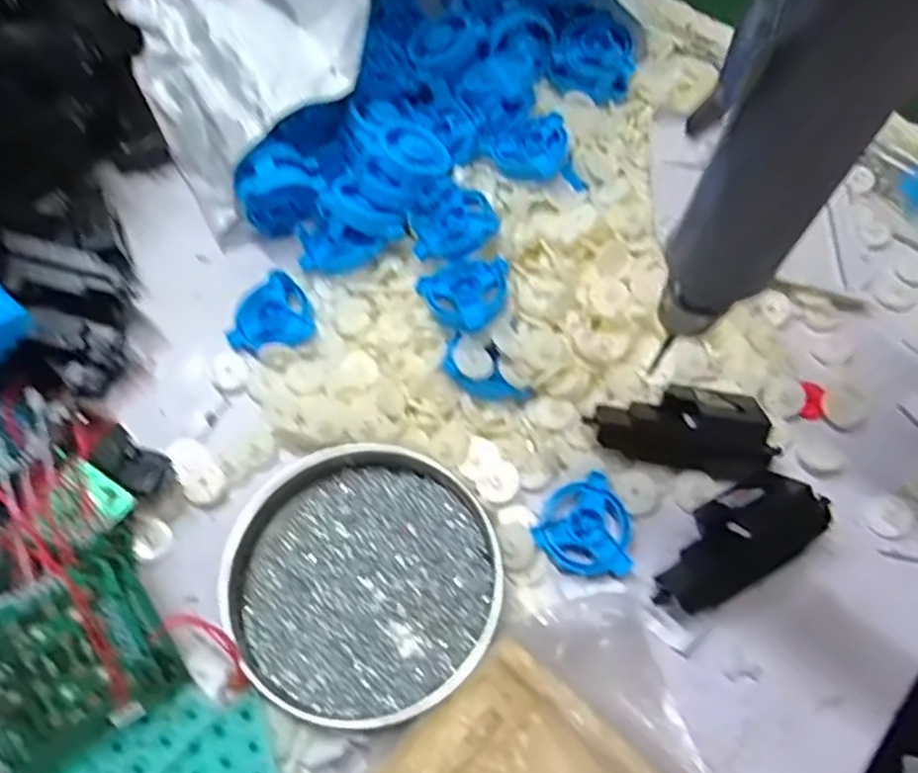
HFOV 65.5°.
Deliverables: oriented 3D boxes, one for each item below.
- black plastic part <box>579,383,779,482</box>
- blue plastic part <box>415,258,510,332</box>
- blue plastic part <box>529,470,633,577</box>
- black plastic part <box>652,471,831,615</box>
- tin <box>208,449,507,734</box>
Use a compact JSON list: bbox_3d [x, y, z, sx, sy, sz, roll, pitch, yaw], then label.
[{"bbox_3d":[0.126,0.021,0.399,0.100,0.027,0.048,9,64,4],"label":"black plastic part"},{"bbox_3d":[0.001,-0.058,0.417,0.052,0.011,0.053,0,64,-1],"label":"blue plastic part"},{"bbox_3d":[0.068,0.078,0.381,0.051,0.008,0.052,0,64,-1],"label":"blue plastic part"},{"bbox_3d":[0.144,0.081,0.374,0.100,0.024,0.045,-27,67,-13],"label":"black plastic part"},{"bbox_3d":[-0.049,0.099,0.367,0.133,0.022,0.133,-30,68,-14],"label":"tin"}]

